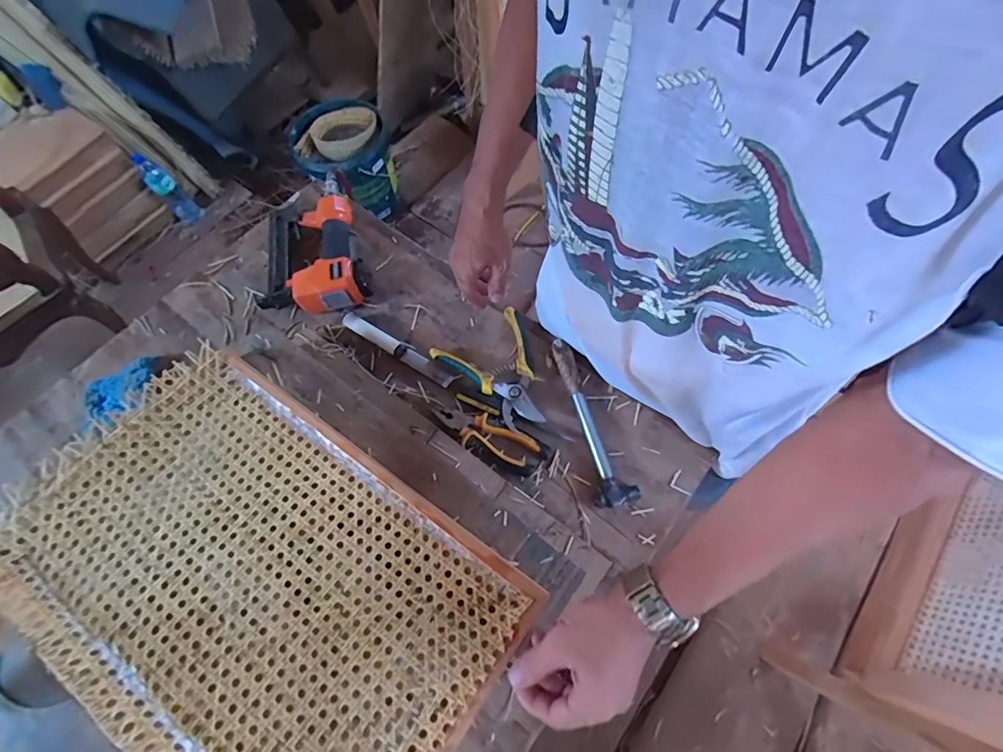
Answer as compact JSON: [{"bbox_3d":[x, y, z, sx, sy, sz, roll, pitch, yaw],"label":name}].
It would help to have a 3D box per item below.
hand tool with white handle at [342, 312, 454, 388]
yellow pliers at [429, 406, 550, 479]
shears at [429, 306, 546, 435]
[{"bbox_3d":[-0.150,-0.040,0.689,0.184,0.017,0.023,30,70,14],"label":"hand tool with white handle"},{"bbox_3d":[-0.019,0.078,0.631,0.158,0.027,0.054,26,69,13],"label":"yellow pliers"},{"bbox_3d":[-0.001,-0.004,0.656,0.130,0.022,0.169,-28,67,-11],"label":"shears"}]

